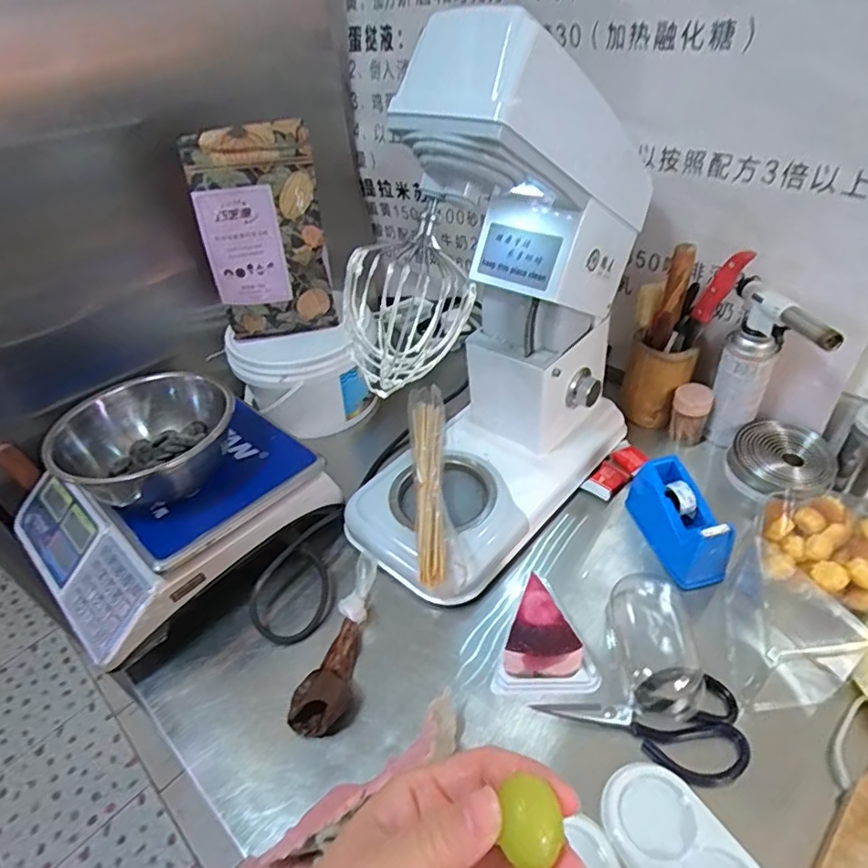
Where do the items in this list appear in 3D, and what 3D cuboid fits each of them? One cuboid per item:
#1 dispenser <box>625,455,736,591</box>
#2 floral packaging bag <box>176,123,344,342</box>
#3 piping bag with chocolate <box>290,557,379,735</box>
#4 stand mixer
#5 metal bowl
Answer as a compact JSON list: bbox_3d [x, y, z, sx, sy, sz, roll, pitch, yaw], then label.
[{"bbox_3d":[0.287,0.096,0.666,0.059,0.085,0.144,-12,41,-5],"label":"dispenser"},{"bbox_3d":[-0.235,-0.274,0.790,0.172,0.269,0.055,-15,42,-9],"label":"floral packaging bag"},{"bbox_3d":[-0.096,0.223,0.620,0.053,0.042,0.207,5,42,14],"label":"piping bag with chocolate"},{"bbox_3d":[0.072,-0.126,0.638,0.201,0.493,0.434,29,52,34],"label":"stand mixer"},{"bbox_3d":[-0.344,0.013,0.675,0.185,0.086,0.187,-4,41,4],"label":"metal bowl"}]

